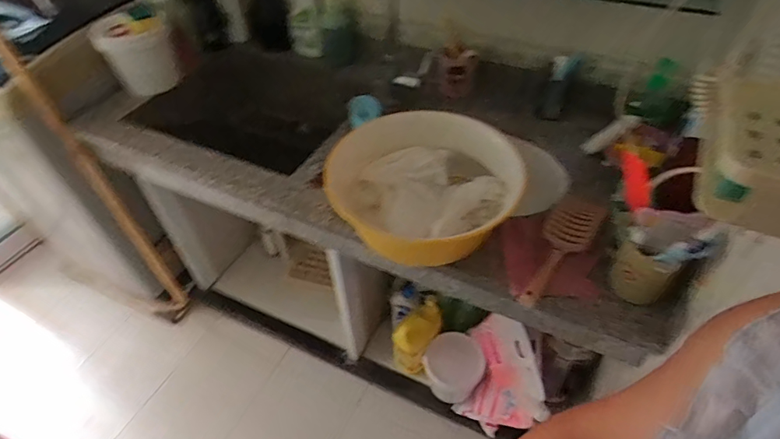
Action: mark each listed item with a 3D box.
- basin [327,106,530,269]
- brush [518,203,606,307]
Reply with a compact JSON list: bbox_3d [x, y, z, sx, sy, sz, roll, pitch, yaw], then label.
[{"bbox_3d":[0.050,-0.059,0.772,0.306,0.103,0.269,10,49,12],"label":"basin"},{"bbox_3d":[0.271,0.051,0.747,0.078,0.046,0.237,31,56,28],"label":"brush"}]

